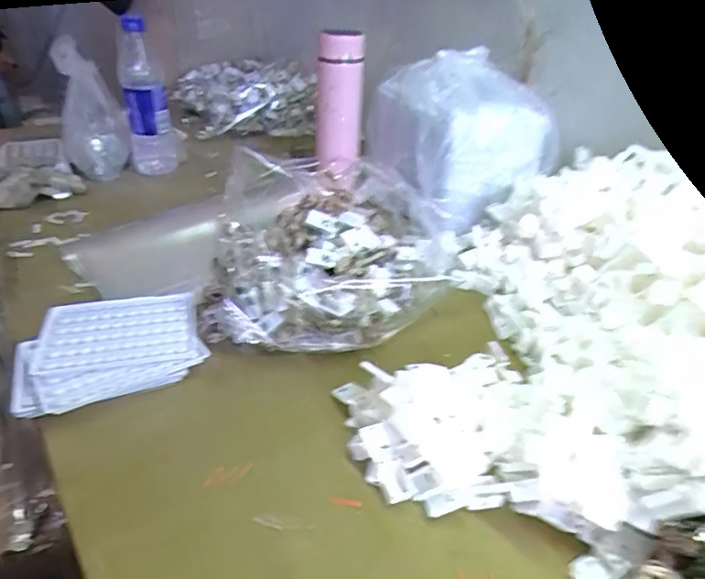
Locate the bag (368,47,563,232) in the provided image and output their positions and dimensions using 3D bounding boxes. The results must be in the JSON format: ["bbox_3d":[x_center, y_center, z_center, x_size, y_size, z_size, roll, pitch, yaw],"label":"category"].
[{"bbox_3d":[0.136,-0.209,0.713,0.166,0.168,0.238,-11,34,-17],"label":"bag"}]

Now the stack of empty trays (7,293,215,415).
[{"bbox_3d":[-0.213,0.050,0.469,0.148,0.027,0.115,-15,36,-24],"label":"stack of empty trays"}]

